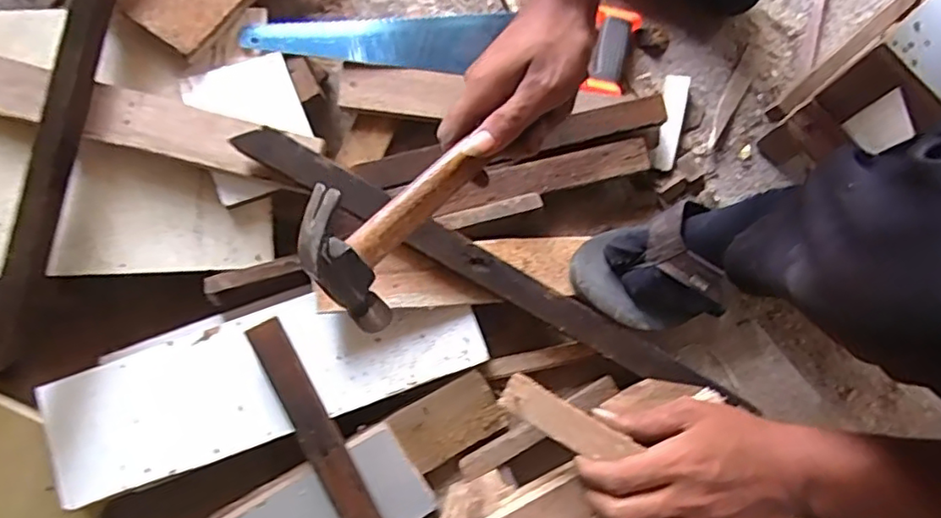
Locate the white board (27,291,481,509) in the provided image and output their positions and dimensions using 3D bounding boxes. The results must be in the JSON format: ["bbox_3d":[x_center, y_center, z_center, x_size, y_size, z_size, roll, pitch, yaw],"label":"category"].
[{"bbox_3d":[-0.193,0.109,0.588,0.399,0.024,0.117,-19,82,-3],"label":"white board"}]

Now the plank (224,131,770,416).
[{"bbox_3d":[0.025,0.014,0.599,0.523,0.034,0.040,30,81,-7],"label":"plank"}]

